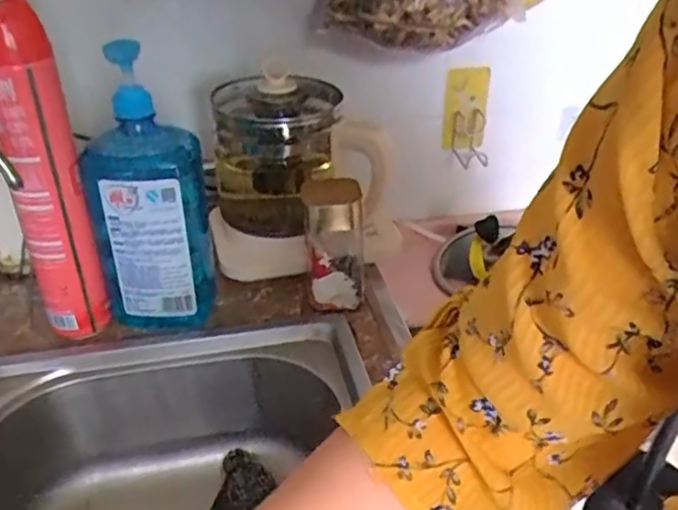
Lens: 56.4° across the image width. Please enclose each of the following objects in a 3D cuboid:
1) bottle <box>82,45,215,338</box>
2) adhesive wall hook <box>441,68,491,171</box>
[{"bbox_3d":[-0.187,-0.049,0.619,0.110,0.291,0.050,-9,34,-15],"label":"bottle"},{"bbox_3d":[0.198,-0.214,0.990,0.083,0.152,0.022,-10,31,-20],"label":"adhesive wall hook"}]

